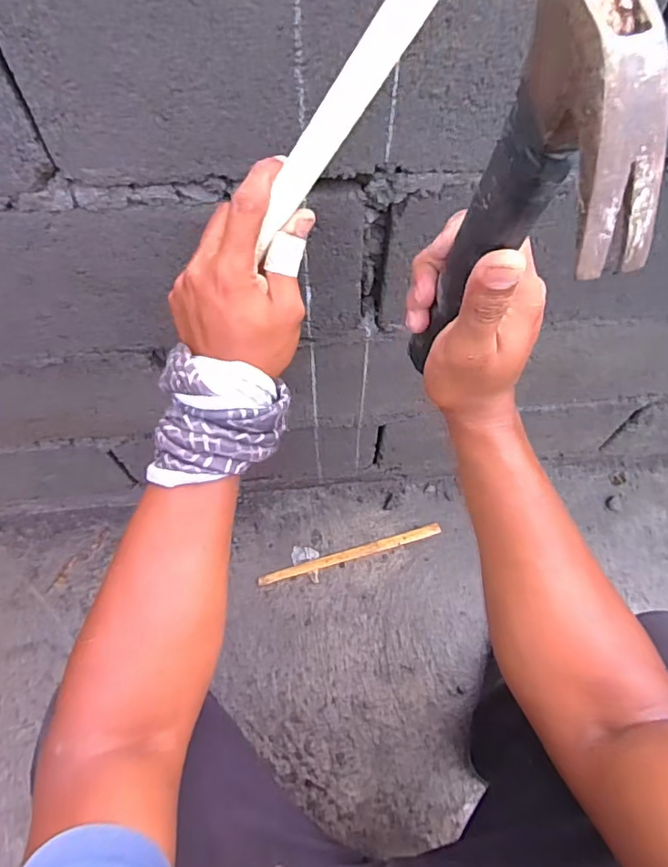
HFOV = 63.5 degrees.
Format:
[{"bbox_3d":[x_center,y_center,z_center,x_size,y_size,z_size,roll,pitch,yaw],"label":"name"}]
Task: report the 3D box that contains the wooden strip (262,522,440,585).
[{"bbox_3d":[0.031,0.214,0.959,0.331,0.012,0.022,-15,65,-8],"label":"wooden strip"}]

